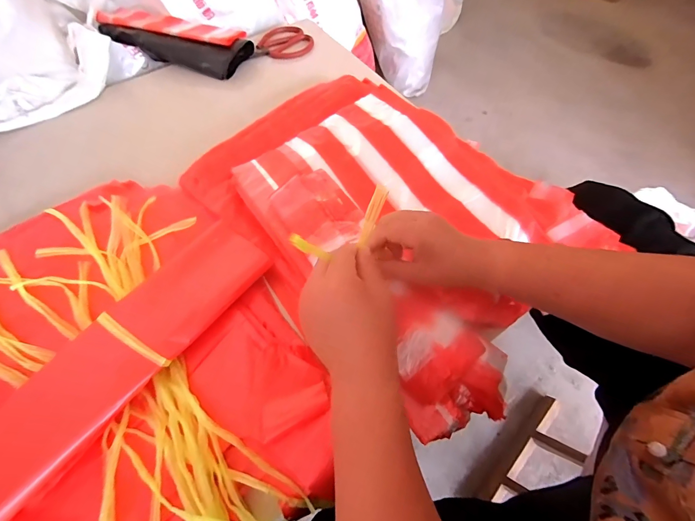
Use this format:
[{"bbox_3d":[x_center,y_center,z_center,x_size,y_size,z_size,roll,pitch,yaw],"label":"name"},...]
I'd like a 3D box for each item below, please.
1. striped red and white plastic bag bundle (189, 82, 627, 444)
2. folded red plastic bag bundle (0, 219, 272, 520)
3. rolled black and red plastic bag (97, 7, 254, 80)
[{"bbox_3d":[0.055,-0.084,0.470,0.521,0.075,0.370,43,69,16],"label":"striped red and white plastic bag bundle"},{"bbox_3d":[-0.254,0.090,0.390,0.114,0.021,0.356,35,67,17],"label":"folded red plastic bag bundle"},{"bbox_3d":[-0.361,-0.460,0.711,0.323,0.072,0.133,11,64,2],"label":"rolled black and red plastic bag"}]

